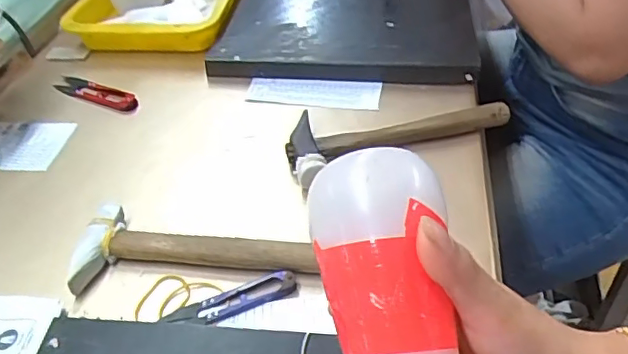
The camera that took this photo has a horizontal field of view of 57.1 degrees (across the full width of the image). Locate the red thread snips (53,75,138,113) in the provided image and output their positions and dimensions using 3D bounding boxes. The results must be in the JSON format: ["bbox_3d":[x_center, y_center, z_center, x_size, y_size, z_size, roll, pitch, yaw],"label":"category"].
[{"bbox_3d":[-0.241,-0.094,0.635,0.114,0.010,0.027,21,47,24],"label":"red thread snips"}]

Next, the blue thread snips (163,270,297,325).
[{"bbox_3d":[-0.059,0.091,0.421,0.093,0.012,0.021,-17,44,-15],"label":"blue thread snips"}]

